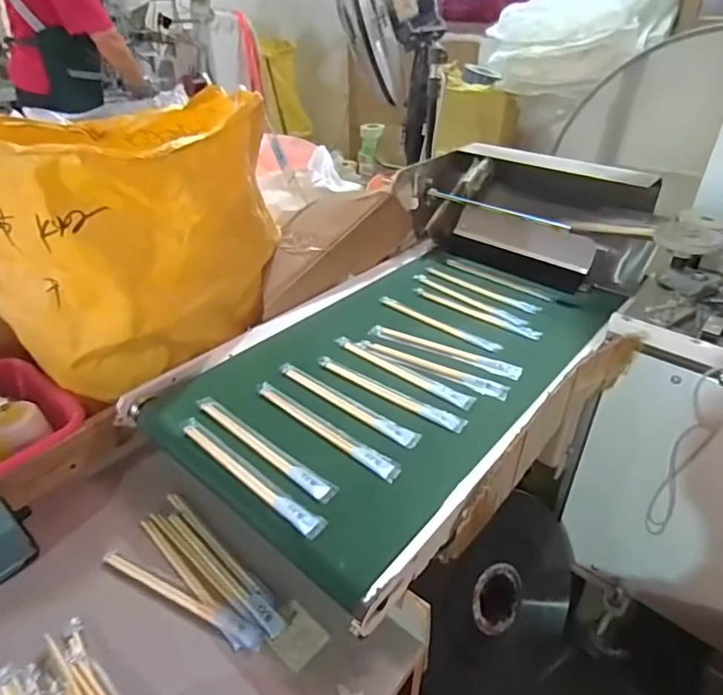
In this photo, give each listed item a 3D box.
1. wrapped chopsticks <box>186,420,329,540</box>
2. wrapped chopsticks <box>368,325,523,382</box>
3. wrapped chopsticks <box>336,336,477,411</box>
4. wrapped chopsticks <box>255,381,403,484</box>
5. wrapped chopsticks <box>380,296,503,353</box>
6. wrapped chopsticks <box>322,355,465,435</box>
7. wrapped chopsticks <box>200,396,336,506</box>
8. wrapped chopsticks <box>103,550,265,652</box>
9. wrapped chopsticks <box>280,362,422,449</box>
[{"bbox_3d":[-0.126,0.134,0.558,0.226,0.008,0.023,27,43,33],"label":"wrapped chopsticks"},{"bbox_3d":[0.119,0.004,0.751,0.230,0.007,0.033,20,39,25],"label":"wrapped chopsticks"},{"bbox_3d":[0.052,0.032,0.705,0.223,0.005,0.027,24,41,30],"label":"wrapped chopsticks"},{"bbox_3d":[-0.047,0.094,0.613,0.223,0.006,0.027,27,43,33],"label":"wrapped chopsticks"},{"bbox_3d":[0.120,-0.039,0.819,0.225,0.007,0.025,28,43,33],"label":"wrapped chopsticks"},{"bbox_3d":[0.033,0.058,0.673,0.226,0.007,0.024,24,41,30],"label":"wrapped chopsticks"},{"bbox_3d":[-0.116,0.112,0.591,0.224,0.004,0.023,26,42,32],"label":"wrapped chopsticks"},{"bbox_3d":[-0.196,0.272,0.555,0.211,0.011,0.026,16,38,21],"label":"wrapped chopsticks"},{"bbox_3d":[-0.024,0.070,0.656,0.226,0.005,0.027,25,42,31],"label":"wrapped chopsticks"}]

